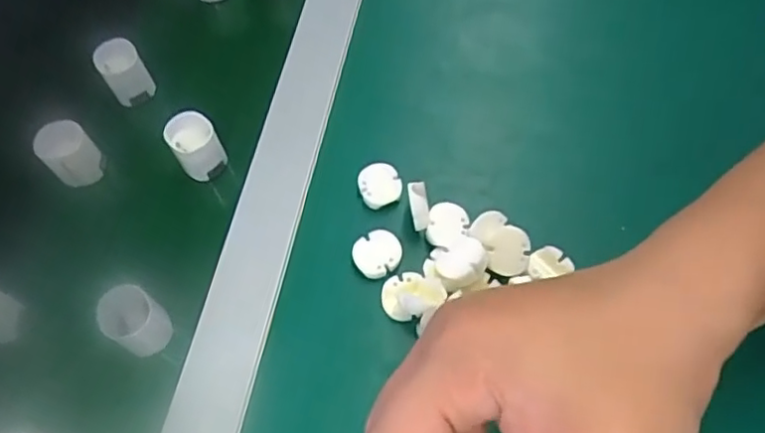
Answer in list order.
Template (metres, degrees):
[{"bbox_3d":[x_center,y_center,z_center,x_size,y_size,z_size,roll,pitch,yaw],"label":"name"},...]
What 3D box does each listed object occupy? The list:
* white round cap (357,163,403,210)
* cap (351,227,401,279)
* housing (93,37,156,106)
[{"bbox_3d":[-0.002,-0.020,0.392,0.025,0.010,0.027,-1,62,1],"label":"white round cap"},{"bbox_3d":[-0.003,0.021,0.371,0.028,0.008,0.026,-1,62,1],"label":"cap"},{"bbox_3d":[-0.175,-0.099,0.431,0.027,0.034,0.028,-1,62,1],"label":"housing"}]

